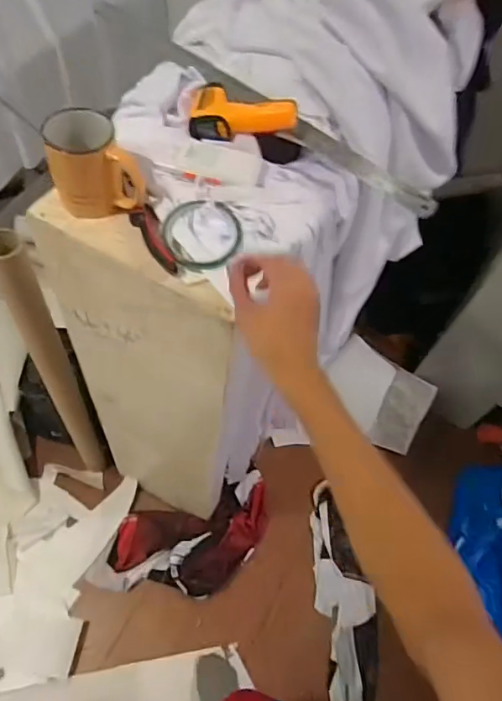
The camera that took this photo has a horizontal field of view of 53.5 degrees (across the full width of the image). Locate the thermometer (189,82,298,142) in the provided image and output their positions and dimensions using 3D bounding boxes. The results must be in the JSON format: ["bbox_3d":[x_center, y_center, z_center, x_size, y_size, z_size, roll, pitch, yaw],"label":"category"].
[{"bbox_3d":[-0.011,-0.323,0.665,0.138,0.044,0.083,2,53,-2],"label":"thermometer"}]

